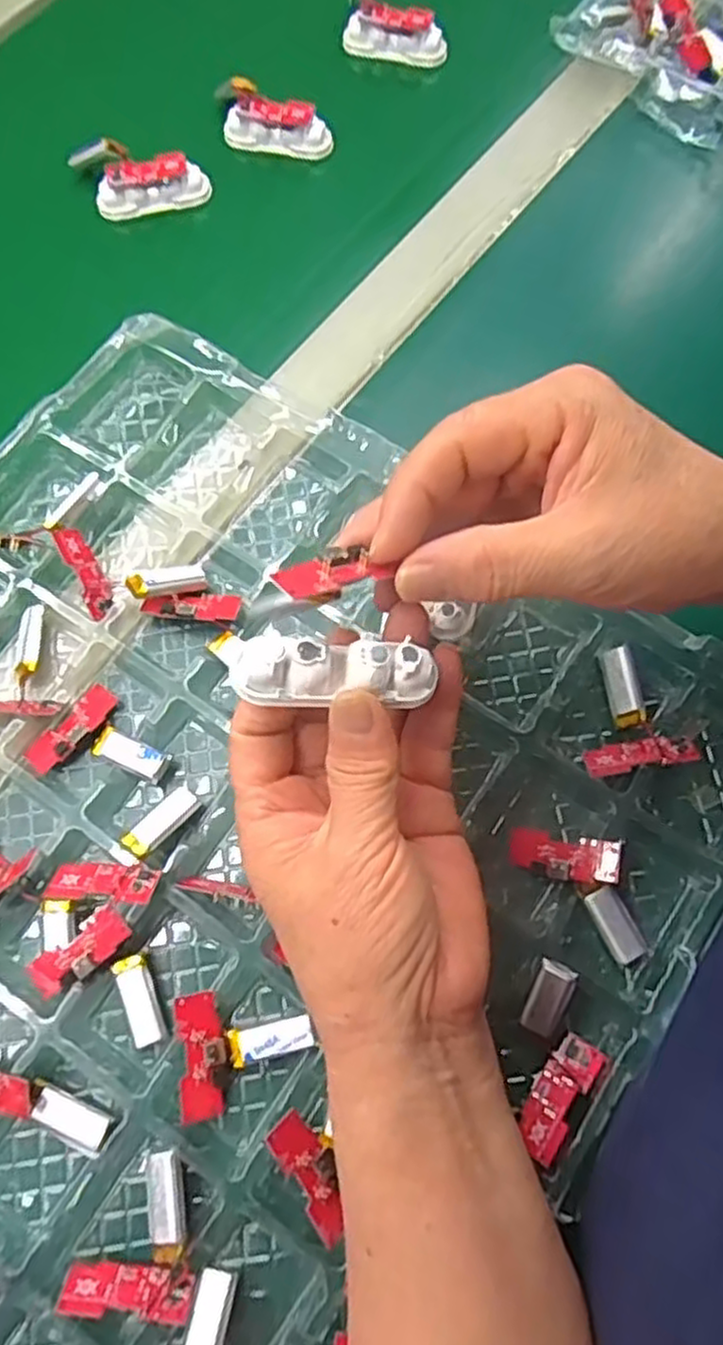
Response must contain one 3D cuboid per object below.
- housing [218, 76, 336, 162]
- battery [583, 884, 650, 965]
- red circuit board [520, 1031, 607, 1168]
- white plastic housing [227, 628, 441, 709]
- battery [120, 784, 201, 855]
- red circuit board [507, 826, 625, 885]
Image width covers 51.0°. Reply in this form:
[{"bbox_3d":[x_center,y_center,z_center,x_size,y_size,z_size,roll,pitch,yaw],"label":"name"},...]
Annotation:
[{"bbox_3d":[-0.051,-0.310,0.426,0.069,0.028,0.021,23,76,9],"label":"housing"},{"bbox_3d":[0.100,0.099,0.299,0.013,0.005,0.030,-26,74,-6],"label":"battery"},{"bbox_3d":[0.073,0.156,0.281,0.018,0.004,0.044,25,63,32],"label":"red circuit board"},{"bbox_3d":[-0.008,-0.001,0.228,0.060,0.015,0.017,3,72,-8],"label":"white plastic housing"},{"bbox_3d":[-0.082,0.061,0.312,0.013,0.006,0.034,42,58,12],"label":"battery"},{"bbox_3d":[0.080,0.073,0.302,0.044,0.008,0.018,5,69,33],"label":"red circuit board"}]

